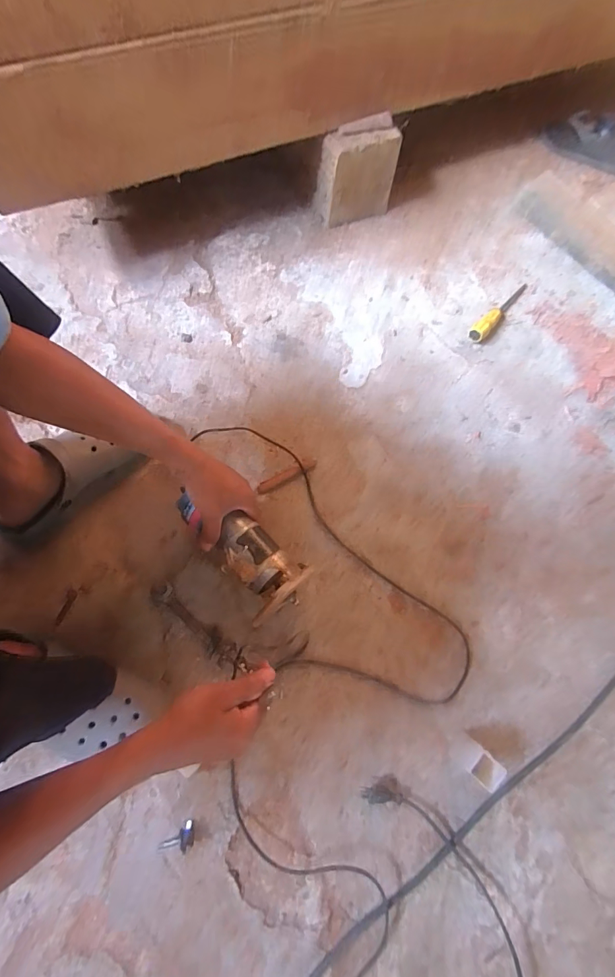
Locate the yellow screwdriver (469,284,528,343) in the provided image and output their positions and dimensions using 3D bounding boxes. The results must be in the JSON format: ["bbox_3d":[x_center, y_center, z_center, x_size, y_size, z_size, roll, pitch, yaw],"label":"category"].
[{"bbox_3d":[0.381,-0.359,0.770,0.031,0.029,0.203,39,73,11],"label":"yellow screwdriver"}]

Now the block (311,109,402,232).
[{"bbox_3d":[0.101,-0.646,0.803,0.154,0.151,0.074,-24,72,-10],"label":"block"}]

